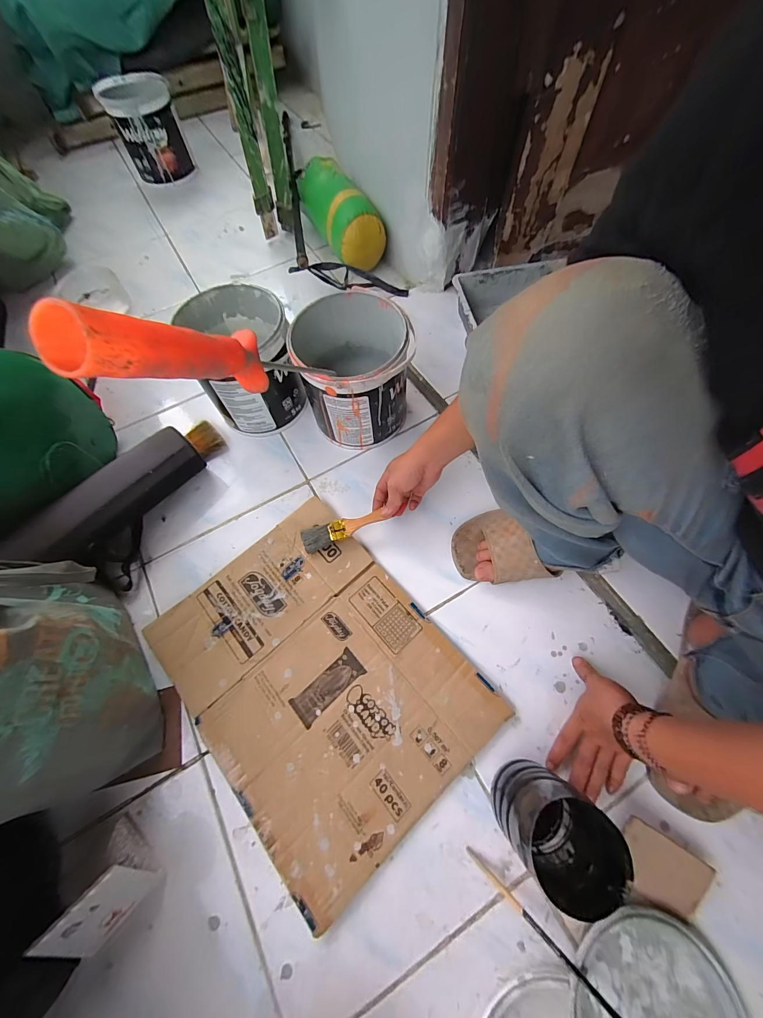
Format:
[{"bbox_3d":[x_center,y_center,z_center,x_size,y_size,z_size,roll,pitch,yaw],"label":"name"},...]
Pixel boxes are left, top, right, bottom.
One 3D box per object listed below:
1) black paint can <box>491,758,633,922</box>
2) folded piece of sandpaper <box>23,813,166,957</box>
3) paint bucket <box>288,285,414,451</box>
[{"bbox_3d":[0.169,0.324,0.370,0.094,0.145,0.077,39,71,17],"label":"black paint can"},{"bbox_3d":[-0.319,0.422,0.397,0.092,0.074,0.092,38,71,17],"label":"folded piece of sandpaper"},{"bbox_3d":[-0.046,-0.213,0.606,0.172,0.191,0.168,0,64,1],"label":"paint bucket"}]

